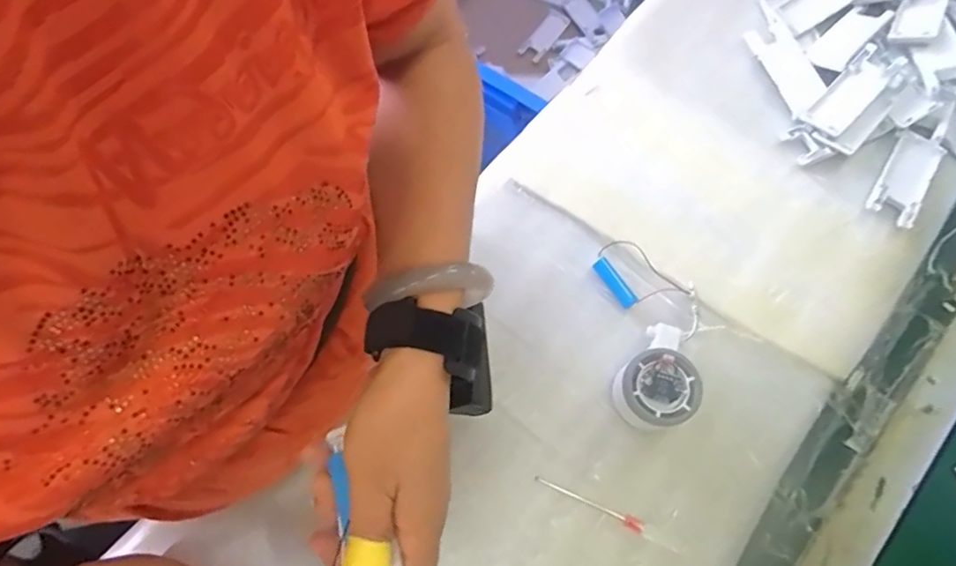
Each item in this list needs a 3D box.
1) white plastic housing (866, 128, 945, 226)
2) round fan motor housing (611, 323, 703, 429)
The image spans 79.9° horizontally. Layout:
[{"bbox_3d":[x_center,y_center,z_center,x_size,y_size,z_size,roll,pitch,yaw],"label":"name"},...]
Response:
[{"bbox_3d":[0.399,-0.100,0.533,0.042,0.020,0.104,36,75,12],"label":"white plastic housing"},{"bbox_3d":[0.148,0.076,0.459,0.058,0.048,0.083,34,75,12],"label":"round fan motor housing"}]

